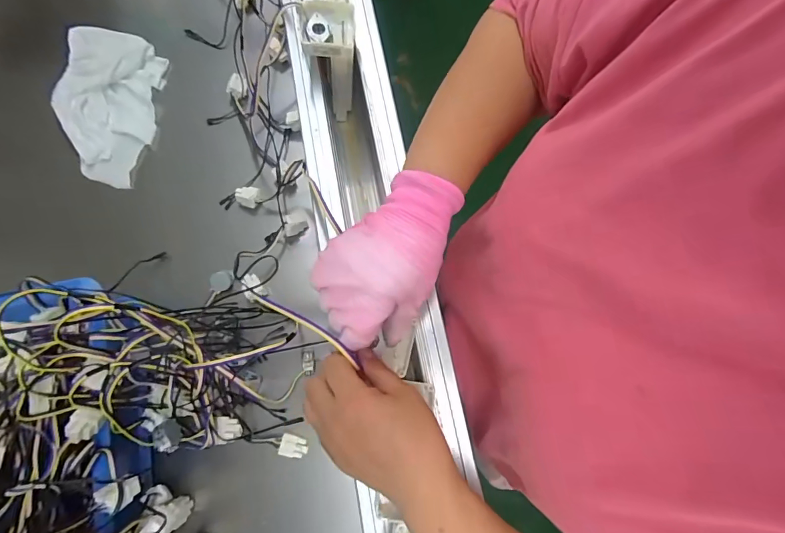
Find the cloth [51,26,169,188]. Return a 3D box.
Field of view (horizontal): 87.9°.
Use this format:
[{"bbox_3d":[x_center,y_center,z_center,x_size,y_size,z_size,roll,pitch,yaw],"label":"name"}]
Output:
[{"bbox_3d":[-0.399,-0.229,0.569,0.127,0.035,0.227,3,75,1],"label":"cloth"}]

